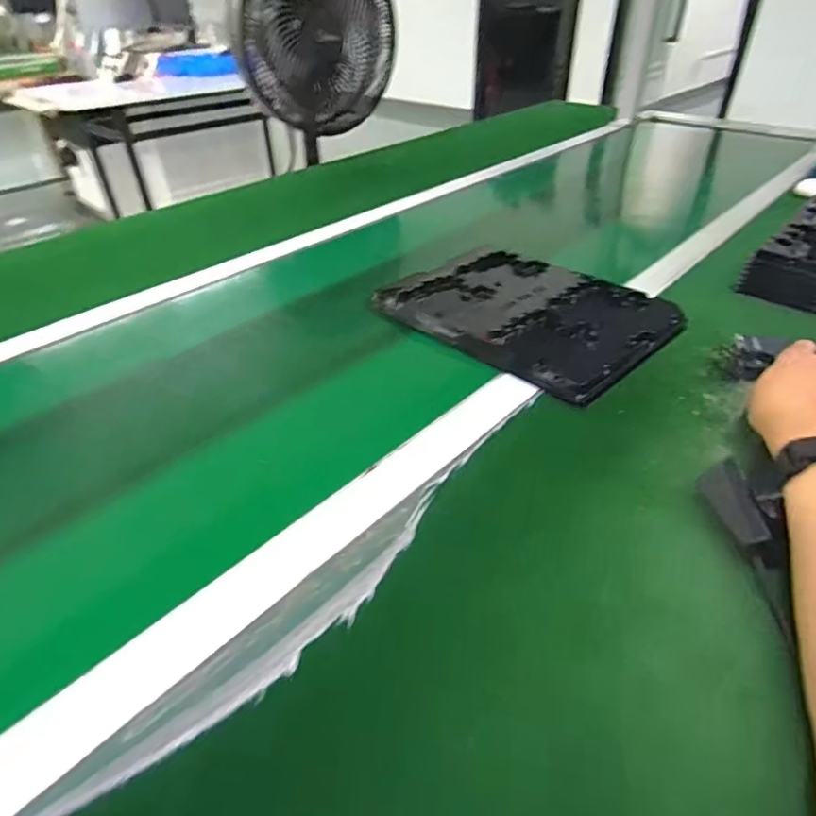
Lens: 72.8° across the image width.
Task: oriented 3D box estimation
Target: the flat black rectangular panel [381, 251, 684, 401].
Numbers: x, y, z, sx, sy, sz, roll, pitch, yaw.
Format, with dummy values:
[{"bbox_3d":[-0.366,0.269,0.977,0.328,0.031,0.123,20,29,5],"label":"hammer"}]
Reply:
[{"bbox_3d":[0.127,-0.109,0.605,0.210,0.016,0.276,-32,46,-32],"label":"flat black rectangular panel"}]

